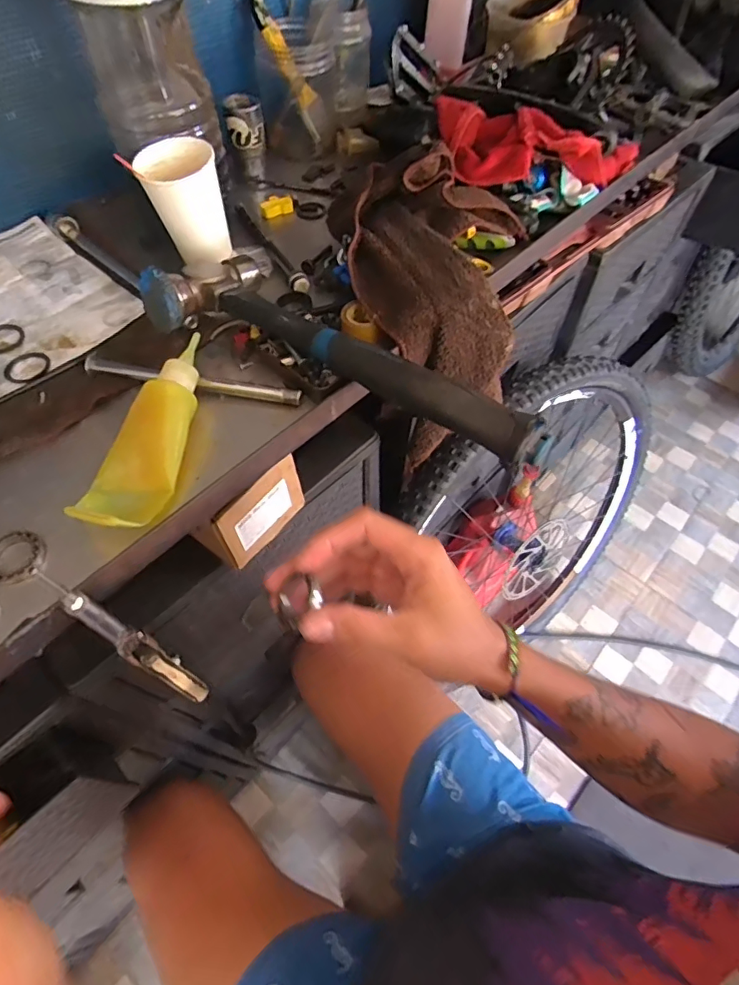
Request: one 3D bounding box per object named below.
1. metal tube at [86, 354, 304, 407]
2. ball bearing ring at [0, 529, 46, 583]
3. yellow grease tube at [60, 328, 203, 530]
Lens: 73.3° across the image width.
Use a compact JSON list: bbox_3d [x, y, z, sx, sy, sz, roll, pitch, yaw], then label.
[{"bbox_3d":[-0.147,-0.091,0.408,0.185,0.012,0.016,10,57,8],"label":"metal tube"},{"bbox_3d":[-0.233,0.042,0.323,0.035,0.006,0.034,0,57,1],"label":"ball bearing ring"},{"bbox_3d":[-0.161,-0.046,0.365,0.056,0.031,0.163,6,57,5],"label":"yellow grease tube"}]

